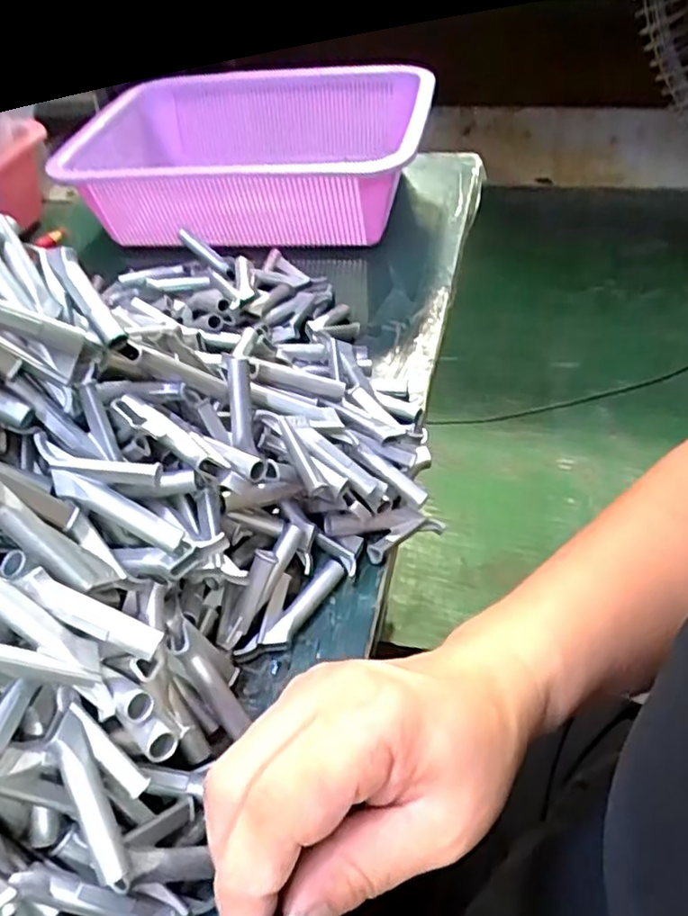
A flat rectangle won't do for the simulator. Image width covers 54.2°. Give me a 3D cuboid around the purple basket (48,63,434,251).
[{"bbox_3d":[-0.070,-0.264,0.591,0.255,0.082,0.220,6,46,14],"label":"purple basket"}]

